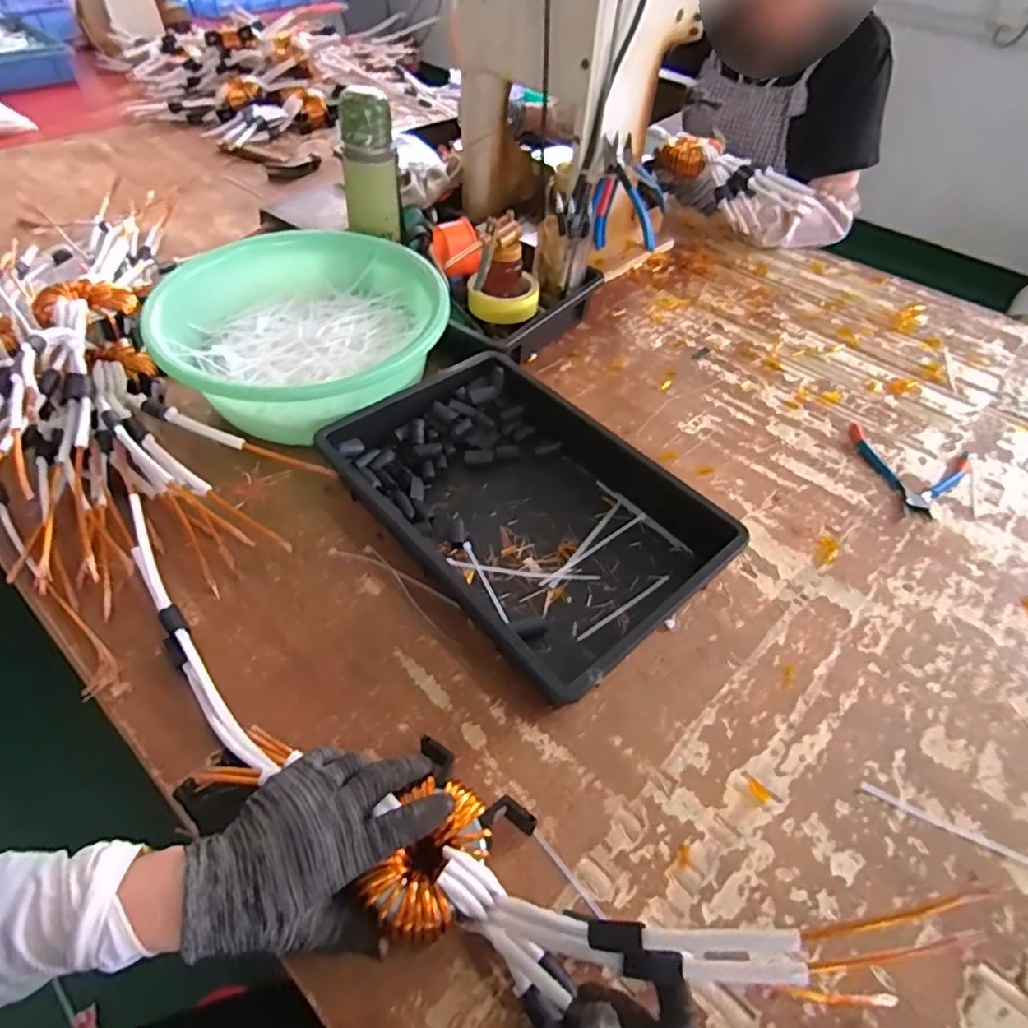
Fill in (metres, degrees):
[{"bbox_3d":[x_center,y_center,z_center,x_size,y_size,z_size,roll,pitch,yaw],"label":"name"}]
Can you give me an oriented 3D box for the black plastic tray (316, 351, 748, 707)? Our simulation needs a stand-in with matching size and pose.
[{"bbox_3d":[0.020,-0.022,0.588,0.266,0.064,0.361,-34,60,-27],"label":"black plastic tray"}]

